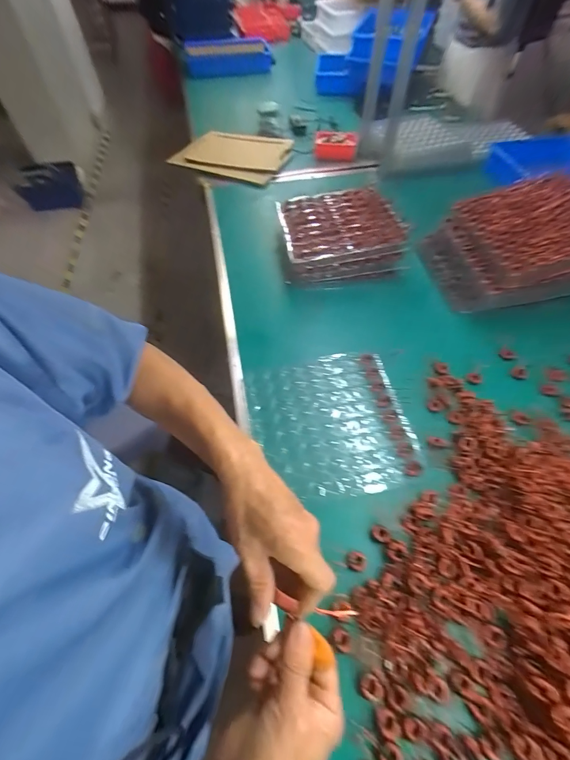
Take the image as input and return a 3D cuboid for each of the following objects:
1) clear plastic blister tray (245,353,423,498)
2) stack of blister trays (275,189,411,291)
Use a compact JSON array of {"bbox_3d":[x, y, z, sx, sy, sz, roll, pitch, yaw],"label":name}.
[{"bbox_3d":[0.079,0.076,0.630,0.279,0.014,0.271,-8,56,-6],"label":"clear plastic blister tray"},{"bbox_3d":[0.137,-0.394,0.888,0.290,0.090,0.287,-8,56,-6],"label":"stack of blister trays"}]

